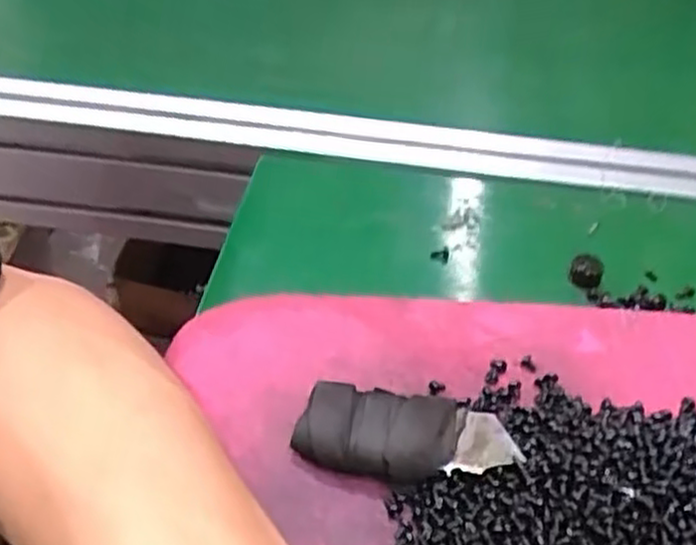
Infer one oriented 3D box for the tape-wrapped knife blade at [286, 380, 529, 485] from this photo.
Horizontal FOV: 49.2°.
[{"bbox_3d":[0.019,0.056,0.257,0.071,0.021,0.029,11,44,8],"label":"tape-wrapped knife blade"}]

